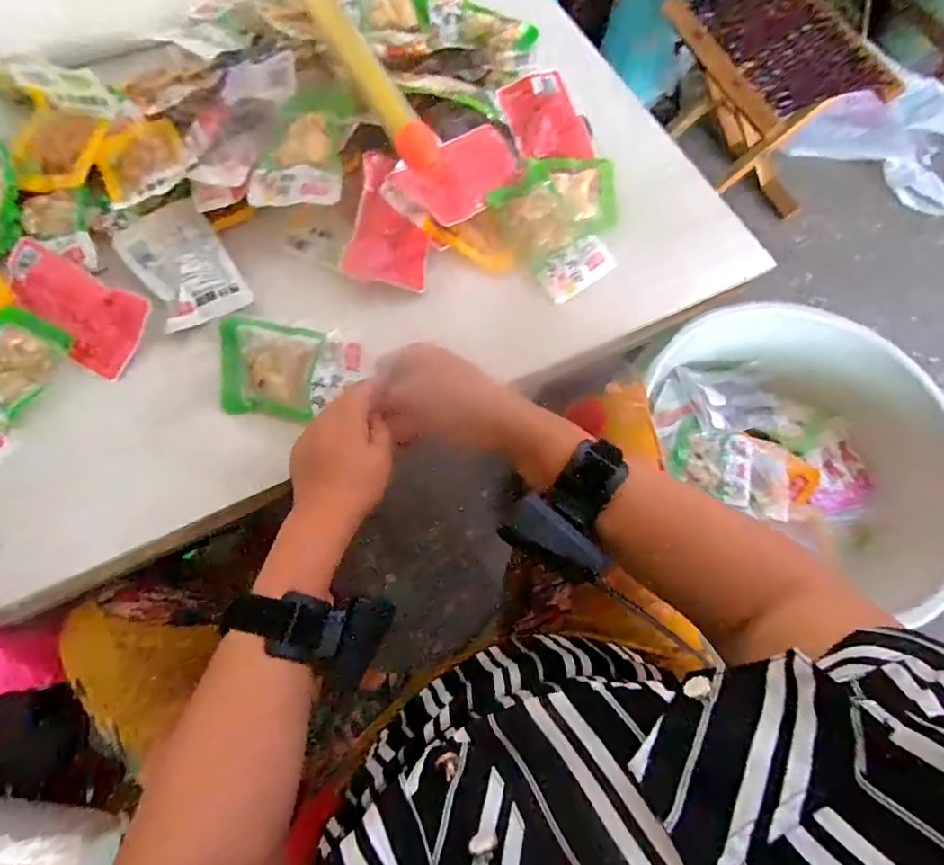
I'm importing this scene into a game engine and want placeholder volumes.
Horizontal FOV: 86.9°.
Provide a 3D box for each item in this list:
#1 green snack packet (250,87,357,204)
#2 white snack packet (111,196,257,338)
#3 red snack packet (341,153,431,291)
[{"bbox_3d":[-0.154,-0.263,0.457,0.078,0.014,0.128,4,71,-1],"label":"green snack packet"},{"bbox_3d":[-0.267,-0.158,0.454,0.079,0.021,0.138,-32,75,-12],"label":"white snack packet"},{"bbox_3d":[-0.074,-0.197,0.470,0.072,0.005,0.121,10,82,-13],"label":"red snack packet"}]

